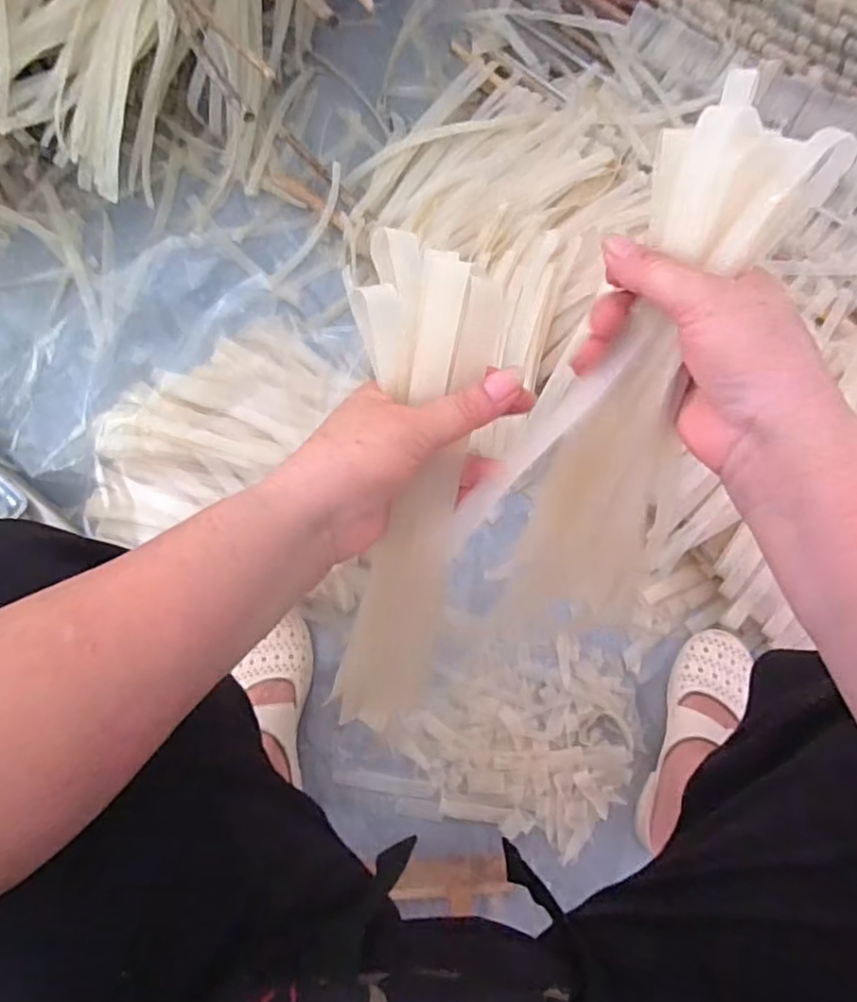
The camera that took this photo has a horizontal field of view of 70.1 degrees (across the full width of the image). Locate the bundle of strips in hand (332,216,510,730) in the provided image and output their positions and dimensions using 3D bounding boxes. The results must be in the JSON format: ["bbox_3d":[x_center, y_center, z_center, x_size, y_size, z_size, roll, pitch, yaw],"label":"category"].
[{"bbox_3d":[-0.012,0.004,0.332,0.068,0.028,0.270,9,106,4],"label":"bundle of strips in hand"}]

